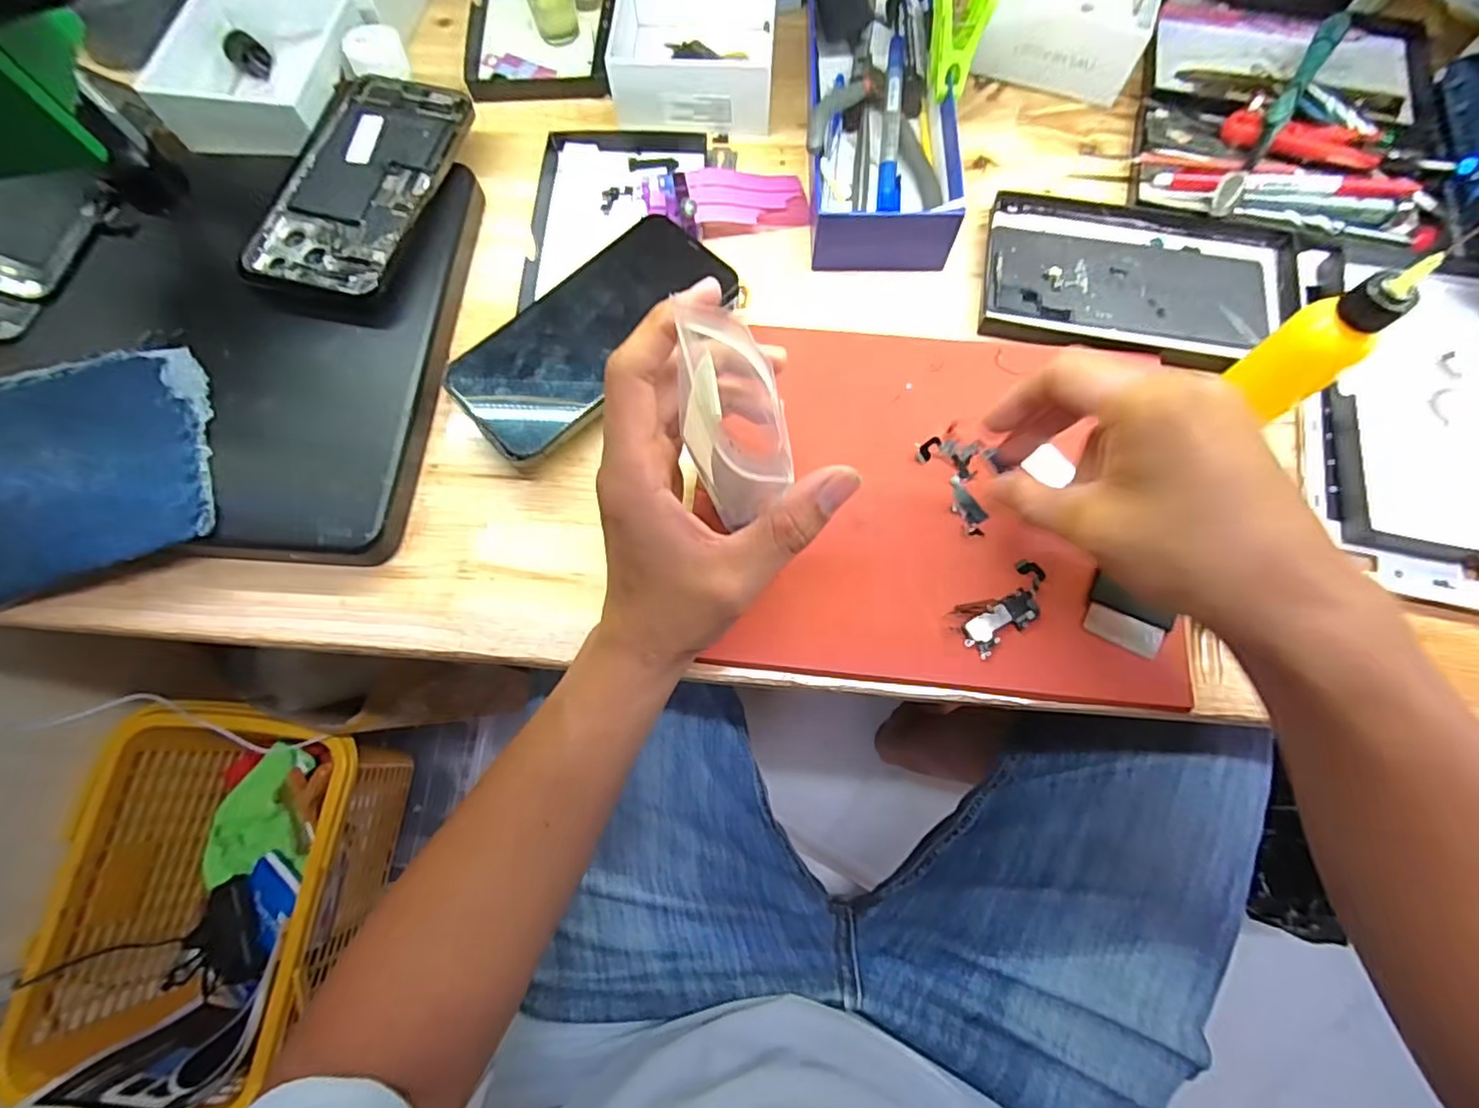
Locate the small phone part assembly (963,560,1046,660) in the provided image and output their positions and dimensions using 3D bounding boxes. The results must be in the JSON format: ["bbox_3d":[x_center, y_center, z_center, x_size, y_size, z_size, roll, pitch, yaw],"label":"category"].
[{"bbox_3d":[0.133,0.028,0.304,0.023,0.007,0.054,41,80,11],"label":"small phone part assembly"}]

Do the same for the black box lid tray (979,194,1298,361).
[{"bbox_3d":[0.236,-0.163,0.368,0.173,0.011,0.106,11,76,5],"label":"black box lid tray"}]

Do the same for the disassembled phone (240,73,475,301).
[{"bbox_3d":[-0.220,-0.219,0.365,0.082,0.011,0.153,12,73,0],"label":"disassembled phone"}]

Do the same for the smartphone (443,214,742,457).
[{"bbox_3d":[-0.080,-0.121,0.337,0.157,0.007,0.077,-43,76,-11],"label":"smartphone"}]

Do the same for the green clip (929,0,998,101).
[{"bbox_3d":[0.127,-0.299,0.357,0.035,0.058,0.015,-2,40,5],"label":"green clip"}]

